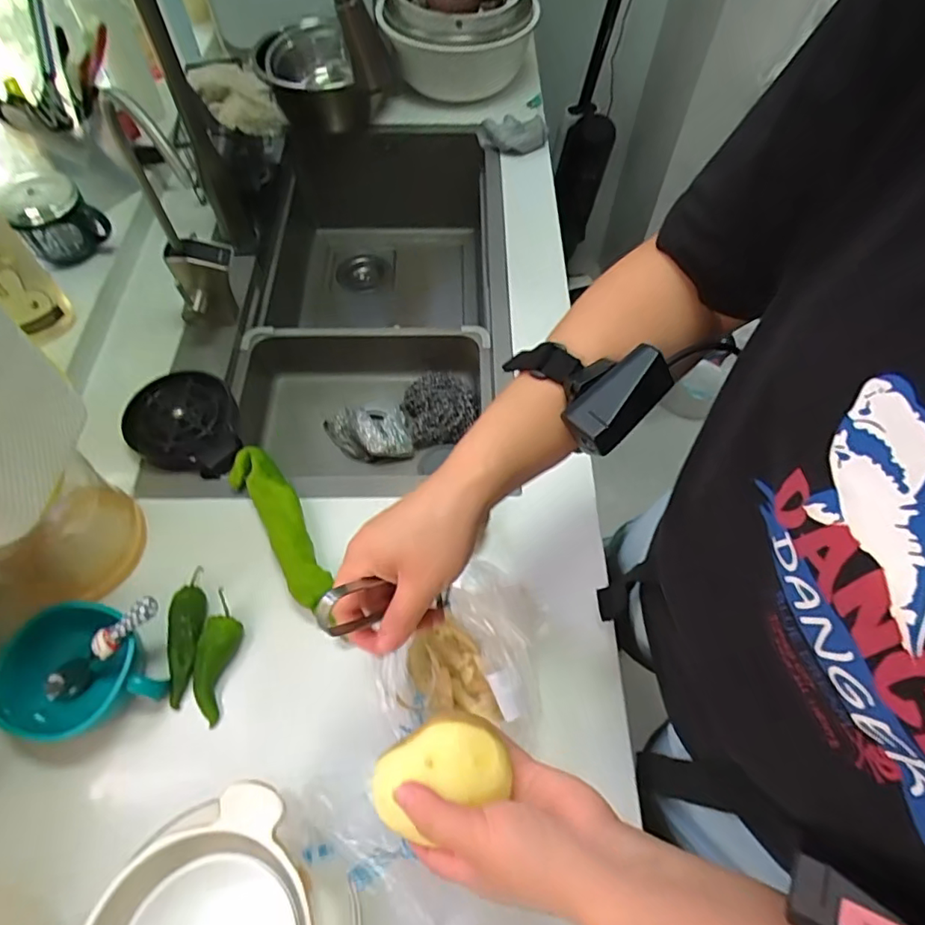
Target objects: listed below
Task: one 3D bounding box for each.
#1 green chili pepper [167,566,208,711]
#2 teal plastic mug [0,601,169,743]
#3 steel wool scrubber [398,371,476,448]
[{"bbox_3d":[-0.274,0.167,0.555,0.031,0.019,0.131,-8,61,-5],"label":"green chili pepper"},{"bbox_3d":[-0.359,0.194,0.519,0.120,0.057,0.113,0,61,-1],"label":"teal plastic mug"},{"bbox_3d":[-0.034,-0.079,0.793,0.100,0.038,0.106,-16,62,-10],"label":"steel wool scrubber"}]

